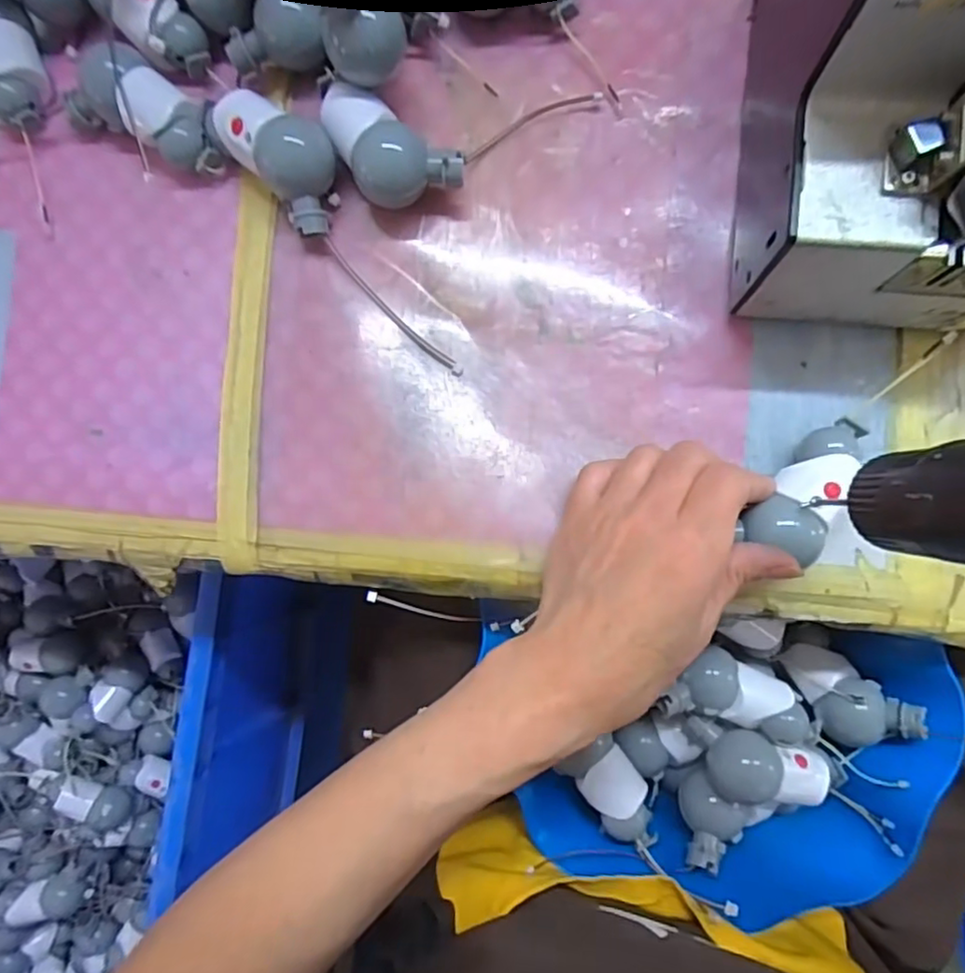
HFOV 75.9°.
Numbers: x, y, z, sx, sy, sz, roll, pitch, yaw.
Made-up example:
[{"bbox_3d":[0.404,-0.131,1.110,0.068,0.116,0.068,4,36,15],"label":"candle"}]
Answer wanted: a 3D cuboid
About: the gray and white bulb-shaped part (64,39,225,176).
[{"bbox_3d":[-0.170,-0.193,0.315,0.083,0.027,0.039,25,90,6],"label":"gray and white bulb-shaped part"}]

